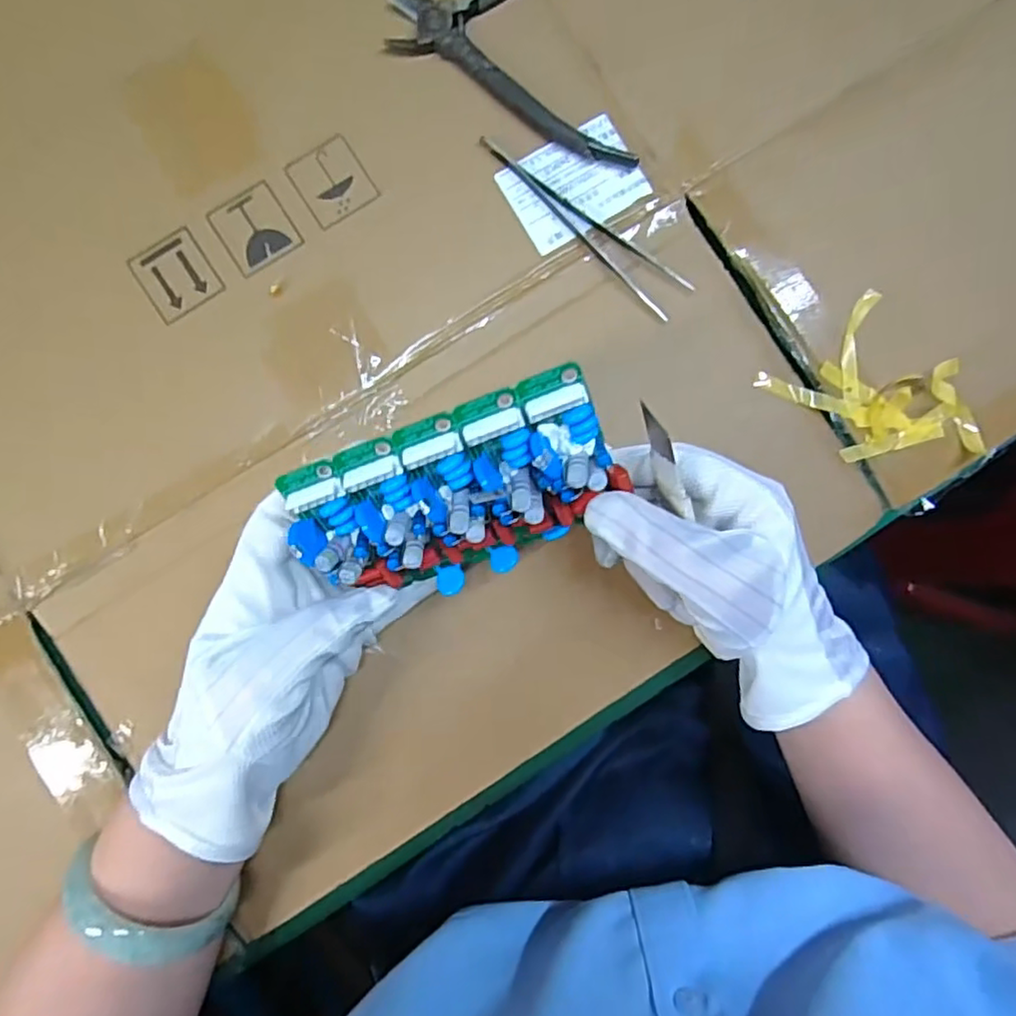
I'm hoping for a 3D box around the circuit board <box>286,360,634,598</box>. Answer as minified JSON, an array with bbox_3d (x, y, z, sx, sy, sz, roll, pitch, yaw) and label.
[{"bbox_3d":[-0.020,0.000,0.263,0.128,0.024,0.075,-20,118,9],"label":"circuit board"}]

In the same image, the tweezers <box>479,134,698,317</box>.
[{"bbox_3d":[0.040,-0.150,0.337,0.133,0.006,0.022,42,87,2],"label":"tweezers"}]

